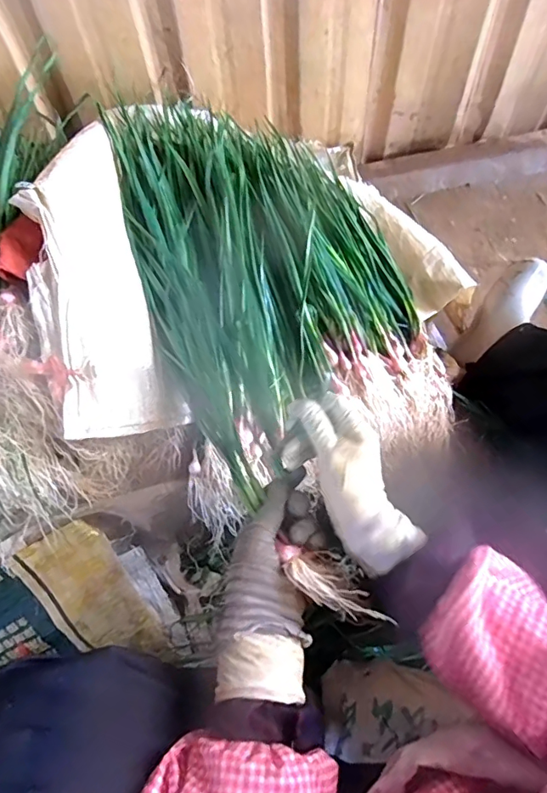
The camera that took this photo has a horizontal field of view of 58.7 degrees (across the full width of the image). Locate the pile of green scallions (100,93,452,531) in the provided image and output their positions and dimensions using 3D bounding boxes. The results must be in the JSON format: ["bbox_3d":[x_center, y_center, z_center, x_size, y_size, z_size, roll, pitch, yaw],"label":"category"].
[{"bbox_3d":[0.014,-0.163,0.640,0.346,0.174,0.576,-15,62,-4],"label":"pile of green scallions"}]

